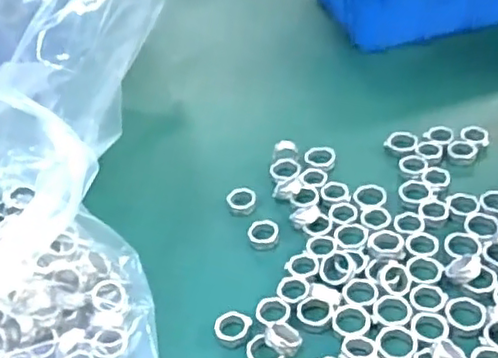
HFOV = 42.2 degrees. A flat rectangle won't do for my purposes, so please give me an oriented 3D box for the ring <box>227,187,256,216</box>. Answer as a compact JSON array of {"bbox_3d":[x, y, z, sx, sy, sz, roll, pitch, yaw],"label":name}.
[{"bbox_3d":[-0.006,0.015,0.467,0.021,0.009,0.020,-5,37,4],"label":"ring"}]

